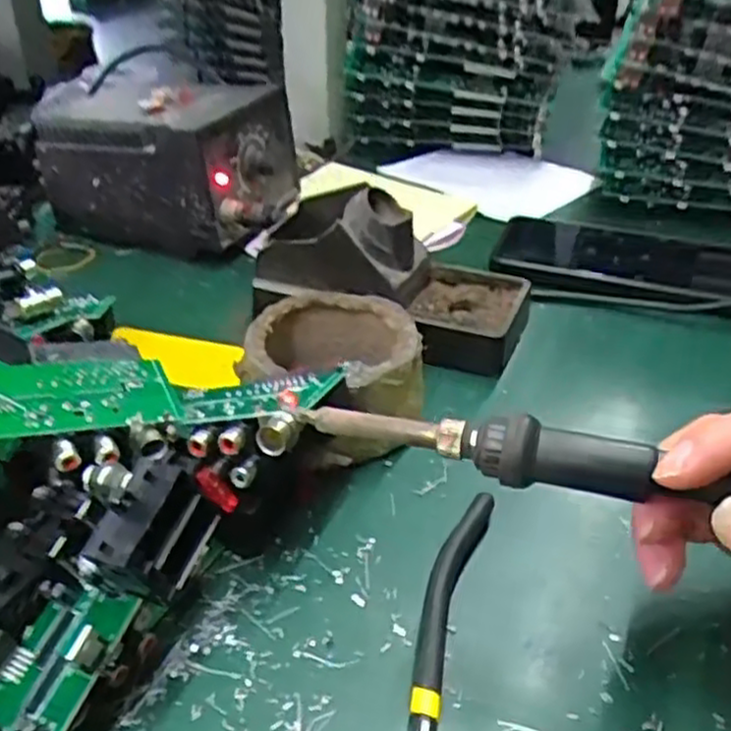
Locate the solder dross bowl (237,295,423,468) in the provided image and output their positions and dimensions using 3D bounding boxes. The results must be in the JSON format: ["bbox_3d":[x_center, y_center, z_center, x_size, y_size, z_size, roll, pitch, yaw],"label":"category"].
[{"bbox_3d":[-0.014,0.005,0.366,0.082,0.047,0.088,0,35,0],"label":"solder dross bowl"}]

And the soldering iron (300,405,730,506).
[{"bbox_3d":[0.079,0.031,0.231,0.205,0.015,0.014,8,36,17],"label":"soldering iron"}]

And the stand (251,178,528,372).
[{"bbox_3d":[0.012,-0.055,0.433,0.158,0.070,0.082,13,37,17],"label":"stand"}]

